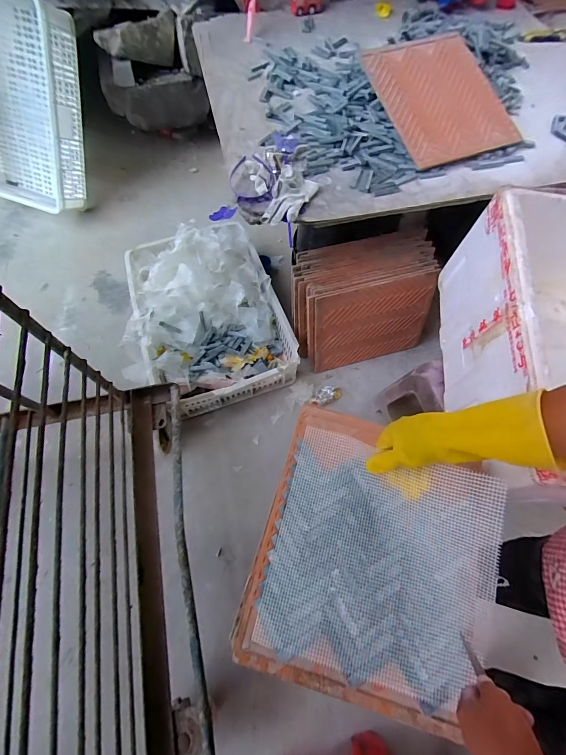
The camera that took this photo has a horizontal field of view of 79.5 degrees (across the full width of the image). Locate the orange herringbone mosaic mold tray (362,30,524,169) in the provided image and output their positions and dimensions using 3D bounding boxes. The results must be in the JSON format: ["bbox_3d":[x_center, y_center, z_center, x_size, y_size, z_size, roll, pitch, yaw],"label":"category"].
[{"bbox_3d":[0.365,-0.651,0.784,0.294,0.015,0.341,-20,83,-11],"label":"orange herringbone mosaic mold tray"}]

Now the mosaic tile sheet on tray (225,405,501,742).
[{"bbox_3d":[0.131,0.240,0.476,0.310,0.042,0.343,18,70,4],"label":"mosaic tile sheet on tray"}]

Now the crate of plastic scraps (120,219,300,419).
[{"bbox_3d":[-0.233,-0.189,0.975,0.432,0.188,0.497,-21,68,-9],"label":"crate of plastic scraps"}]

